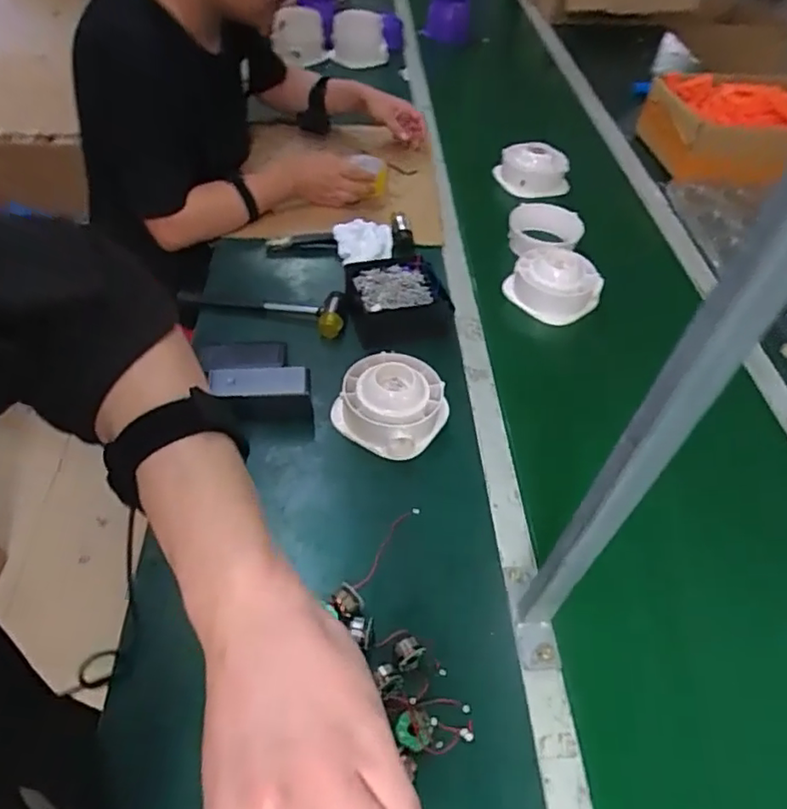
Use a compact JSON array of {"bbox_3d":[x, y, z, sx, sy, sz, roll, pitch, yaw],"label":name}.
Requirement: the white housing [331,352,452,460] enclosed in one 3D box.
[{"bbox_3d":[-0.004,0.000,0.803,0.132,0.070,0.126,3,49,-3],"label":"white housing"}]

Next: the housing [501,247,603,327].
[{"bbox_3d":[0.267,-0.196,0.997,0.121,0.069,0.129,-25,56,-24],"label":"housing"}]

